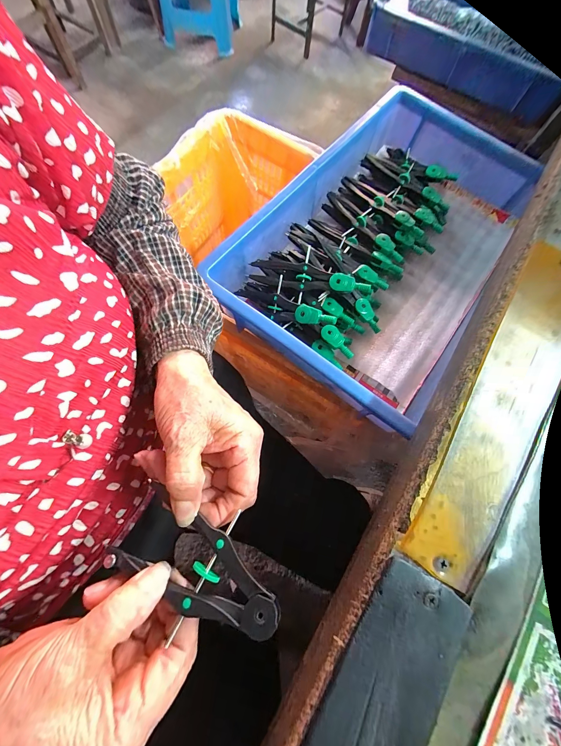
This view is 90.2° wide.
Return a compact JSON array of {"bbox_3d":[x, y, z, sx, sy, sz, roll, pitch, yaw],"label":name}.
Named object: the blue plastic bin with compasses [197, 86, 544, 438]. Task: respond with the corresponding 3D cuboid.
[{"bbox_3d":[0.143,-0.174,0.367,0.272,0.091,0.442,37,73,8],"label":"blue plastic bin with compasses"}]

